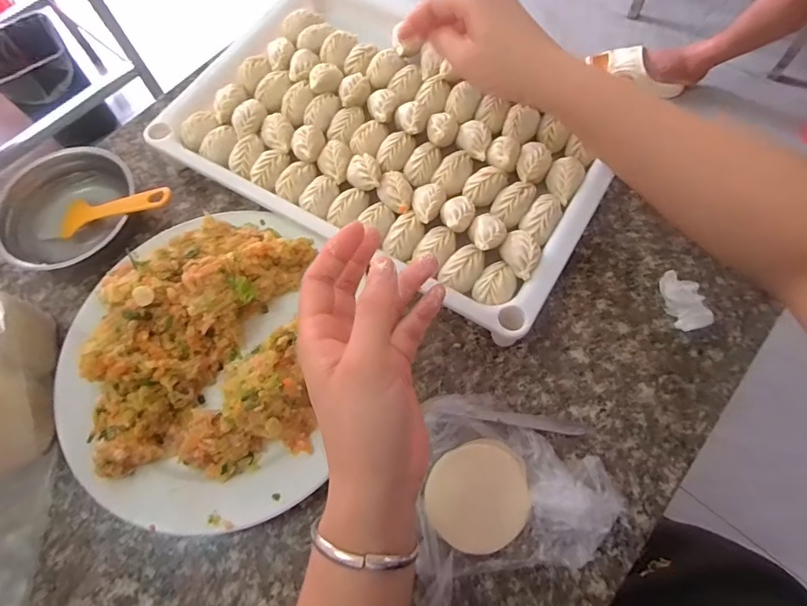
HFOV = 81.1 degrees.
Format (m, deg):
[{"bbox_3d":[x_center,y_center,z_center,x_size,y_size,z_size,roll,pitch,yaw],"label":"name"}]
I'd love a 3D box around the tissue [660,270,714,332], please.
[{"bbox_3d":[0.221,-0.002,0.370,0.034,0.029,0.046,4,67,5],"label":"tissue"}]

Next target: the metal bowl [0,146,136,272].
[{"bbox_3d":[-0.297,-0.083,0.425,0.117,0.039,0.105,-38,70,-13],"label":"metal bowl"}]

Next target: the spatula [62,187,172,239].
[{"bbox_3d":[-0.251,-0.082,0.409,0.120,0.009,0.039,-7,66,18],"label":"spatula"}]

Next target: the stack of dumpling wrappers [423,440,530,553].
[{"bbox_3d":[0.053,0.133,0.326,0.072,0.011,0.066,-25,68,-8],"label":"stack of dumpling wrappers"}]

